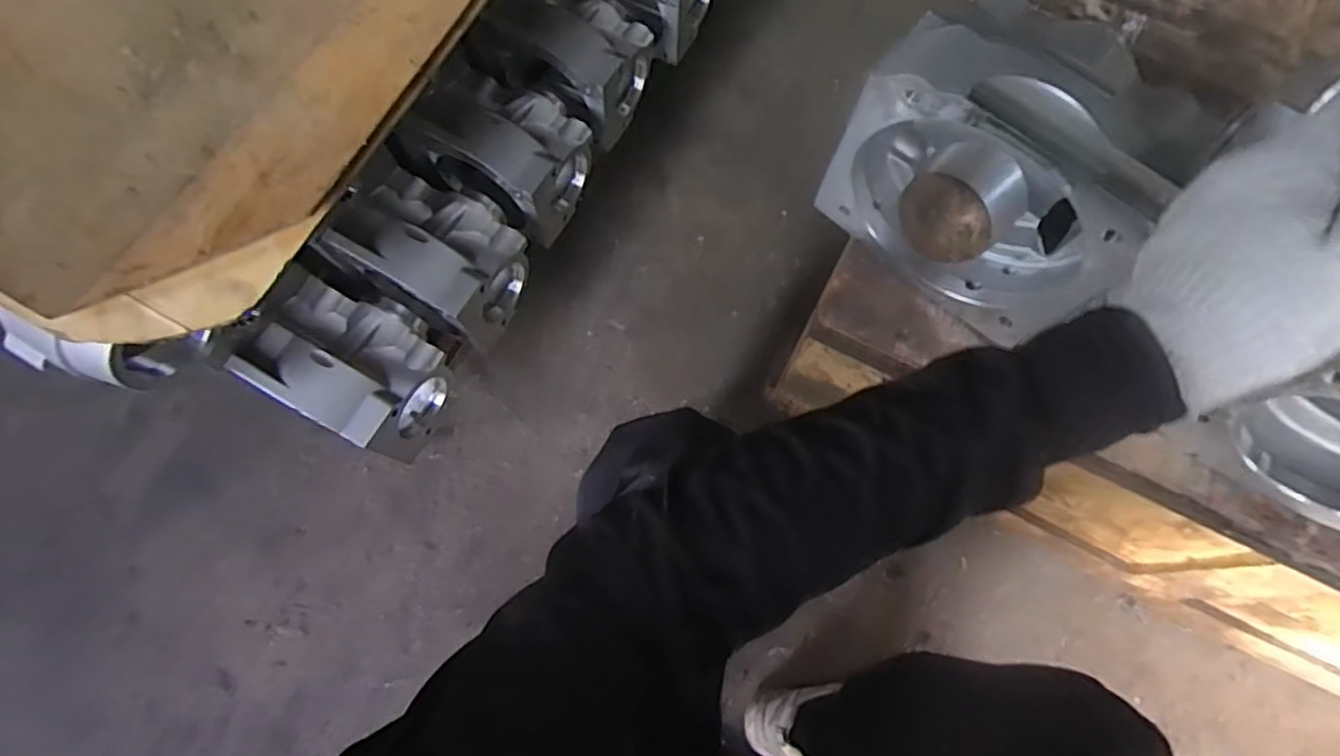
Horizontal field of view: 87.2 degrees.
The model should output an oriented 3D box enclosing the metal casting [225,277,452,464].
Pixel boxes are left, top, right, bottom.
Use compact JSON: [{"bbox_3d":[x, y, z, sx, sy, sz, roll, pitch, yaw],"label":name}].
[{"bbox_3d":[-0.339,-0.010,0.776,0.182,0.131,0.158,36,76,8],"label":"metal casting"}]

